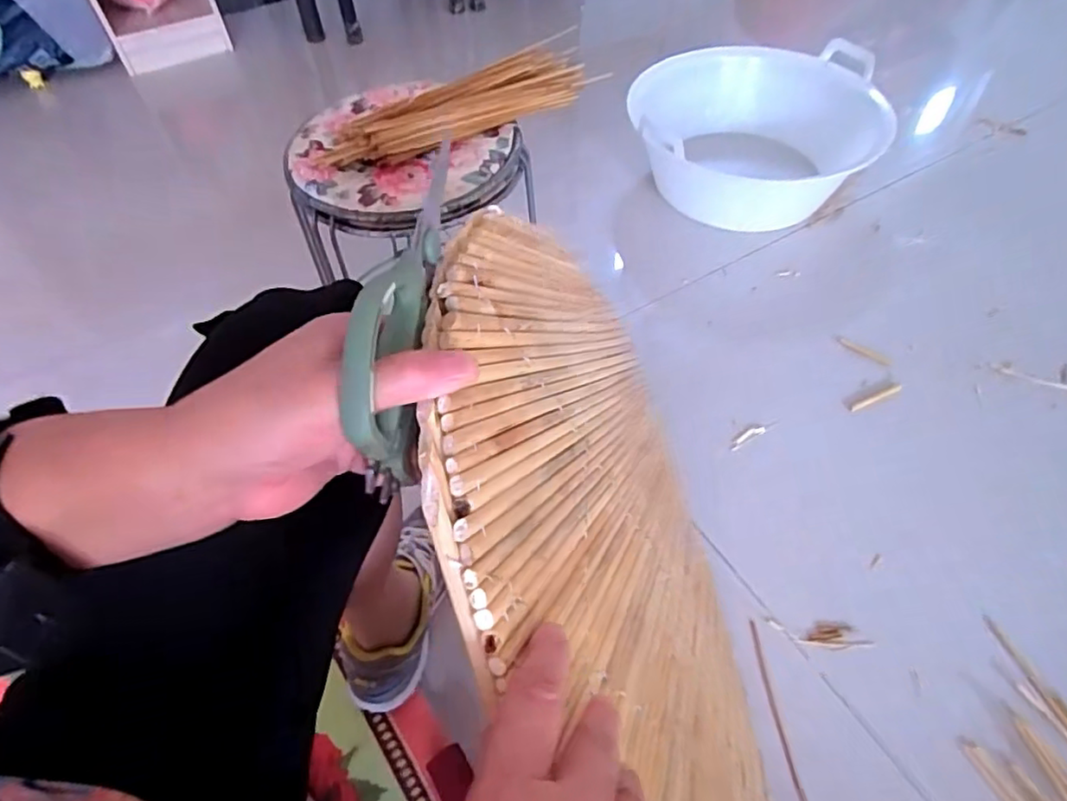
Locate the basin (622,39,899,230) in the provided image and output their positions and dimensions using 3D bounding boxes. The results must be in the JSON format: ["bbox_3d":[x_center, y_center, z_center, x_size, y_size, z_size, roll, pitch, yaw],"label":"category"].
[{"bbox_3d":[0.421,-0.511,1.197,0.452,0.176,0.453,7,54,8],"label":"basin"}]

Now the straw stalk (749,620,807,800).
[{"bbox_3d":[0.261,0.338,0.651,0.010,0.008,0.197,-6,54,-2],"label":"straw stalk"}]

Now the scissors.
[{"bbox_3d":[-0.060,-0.047,0.279,0.021,0.063,0.174,4,67,5],"label":"scissors"}]

